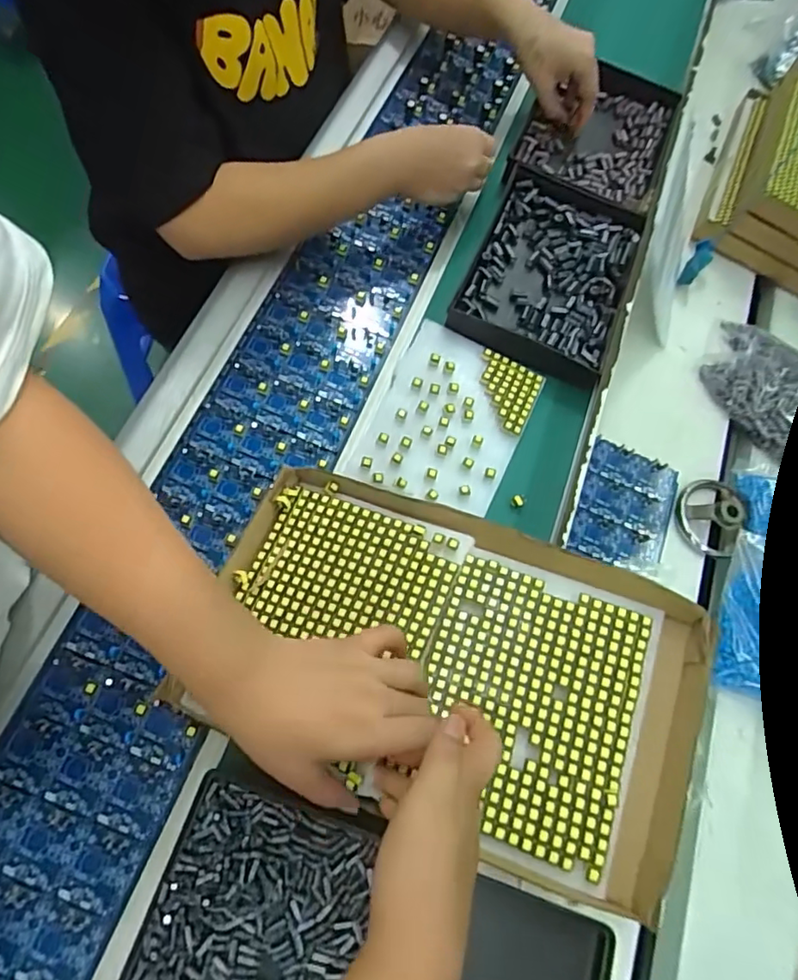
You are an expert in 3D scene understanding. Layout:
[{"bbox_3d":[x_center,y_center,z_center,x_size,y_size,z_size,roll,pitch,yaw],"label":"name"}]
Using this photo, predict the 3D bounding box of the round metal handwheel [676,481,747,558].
[{"bbox_3d":[0.362,0.026,0.681,0.076,0.034,0.088,26,70,9],"label":"round metal handwheel"}]

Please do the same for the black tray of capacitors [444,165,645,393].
[{"bbox_3d":[0.162,-0.231,0.626,0.157,0.030,0.233,23,67,2],"label":"black tray of capacitors"}]

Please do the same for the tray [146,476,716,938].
[{"bbox_3d":[0.031,0.127,0.442,0.362,0.034,0.214,21,69,7],"label":"tray"}]

